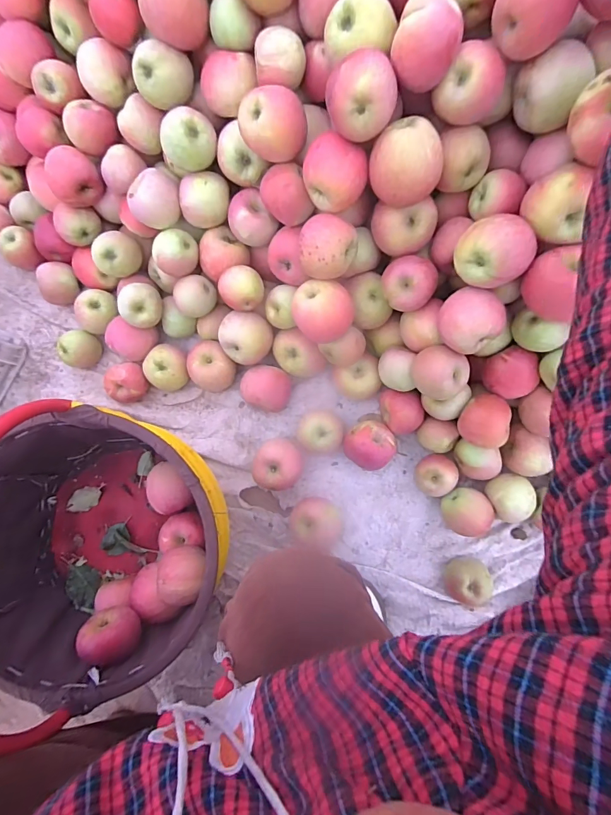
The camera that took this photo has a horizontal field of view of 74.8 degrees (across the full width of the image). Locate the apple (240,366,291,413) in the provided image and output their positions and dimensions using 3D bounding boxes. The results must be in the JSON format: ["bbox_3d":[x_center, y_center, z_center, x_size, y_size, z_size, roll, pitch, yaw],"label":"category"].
[{"bbox_3d":[-0.065,-0.031,0.667,0.075,0.069,0.069,0,86,4],"label":"apple"}]

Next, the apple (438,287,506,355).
[{"bbox_3d":[0.205,-0.111,0.506,0.069,0.060,0.073,0,86,4],"label":"apple"}]

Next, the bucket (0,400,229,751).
[{"bbox_3d":[-0.307,0.187,0.520,0.365,0.380,0.359,0,86,4],"label":"bucket"}]

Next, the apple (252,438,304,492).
[{"bbox_3d":[-0.045,0.093,0.661,0.076,0.073,0.080,0,86,4],"label":"apple"}]

